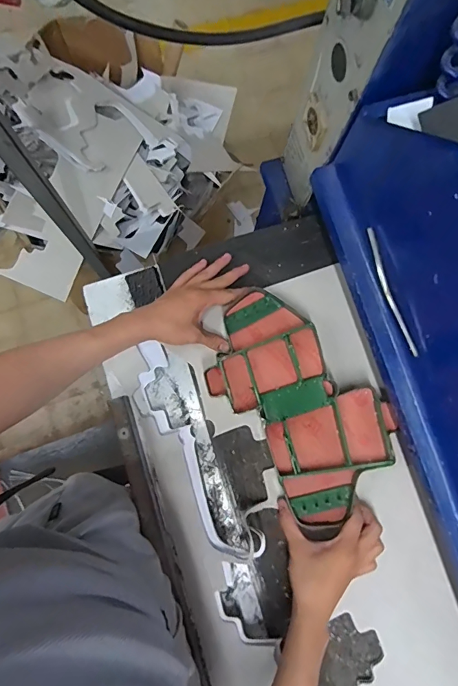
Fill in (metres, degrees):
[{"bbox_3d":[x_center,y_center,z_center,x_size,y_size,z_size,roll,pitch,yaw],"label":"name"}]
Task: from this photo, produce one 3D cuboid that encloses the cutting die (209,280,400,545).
[{"bbox_3d":[0.091,0.075,0.548,0.168,0.024,0.296,-35,82,-8],"label":"cutting die"}]

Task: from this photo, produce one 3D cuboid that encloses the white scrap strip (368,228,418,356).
[{"bbox_3d":[0.176,-0.055,0.450,0.012,0.016,0.146,-17,80,-5],"label":"white scrap strip"}]

